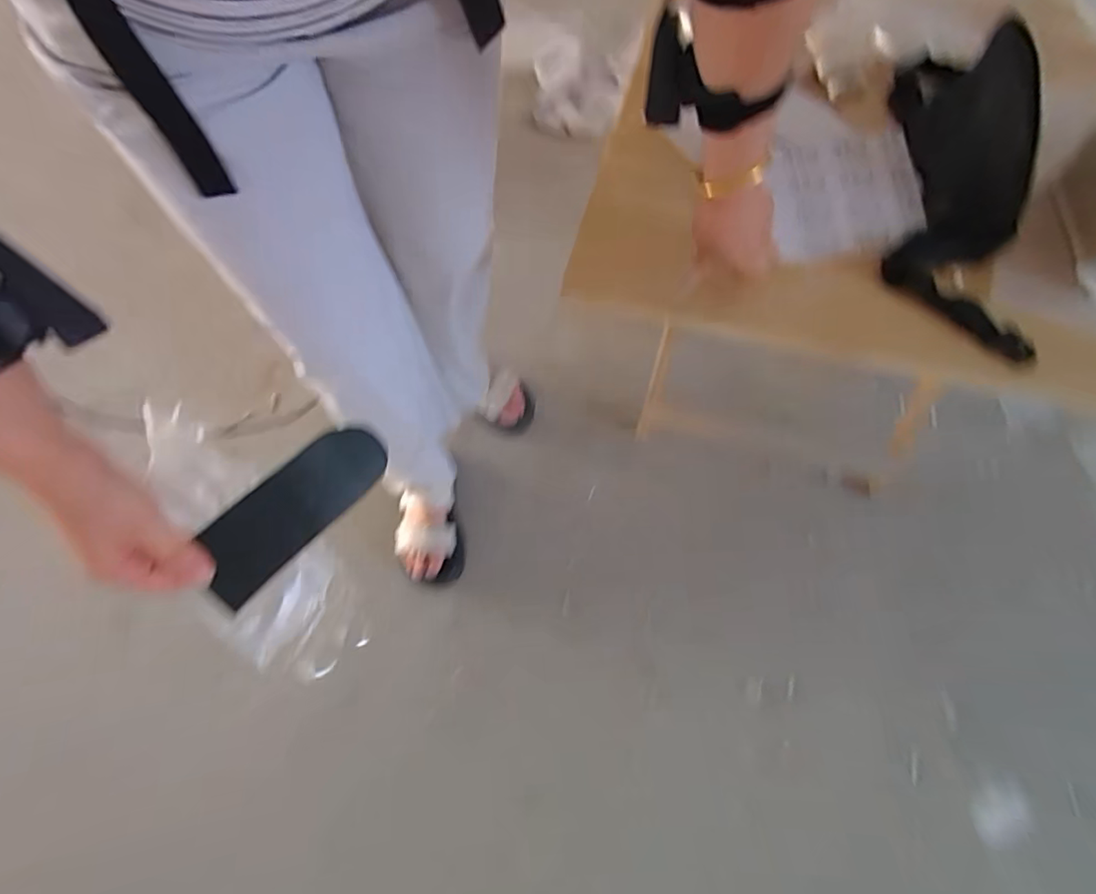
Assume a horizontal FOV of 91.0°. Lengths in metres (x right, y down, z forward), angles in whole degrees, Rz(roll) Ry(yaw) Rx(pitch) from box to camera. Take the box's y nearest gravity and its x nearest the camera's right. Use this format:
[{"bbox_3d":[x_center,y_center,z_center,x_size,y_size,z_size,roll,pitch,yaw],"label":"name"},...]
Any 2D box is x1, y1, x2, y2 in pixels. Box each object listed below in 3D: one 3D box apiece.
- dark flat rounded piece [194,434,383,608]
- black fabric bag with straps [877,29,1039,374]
[{"bbox_3d":[-0.200,0.047,0.426,0.156,0.008,0.058,-47,109,-25],"label":"dark flat rounded piece"},{"bbox_3d":[0.493,-0.346,0.647,0.127,0.121,0.494,9,65,3],"label":"black fabric bag with straps"}]

